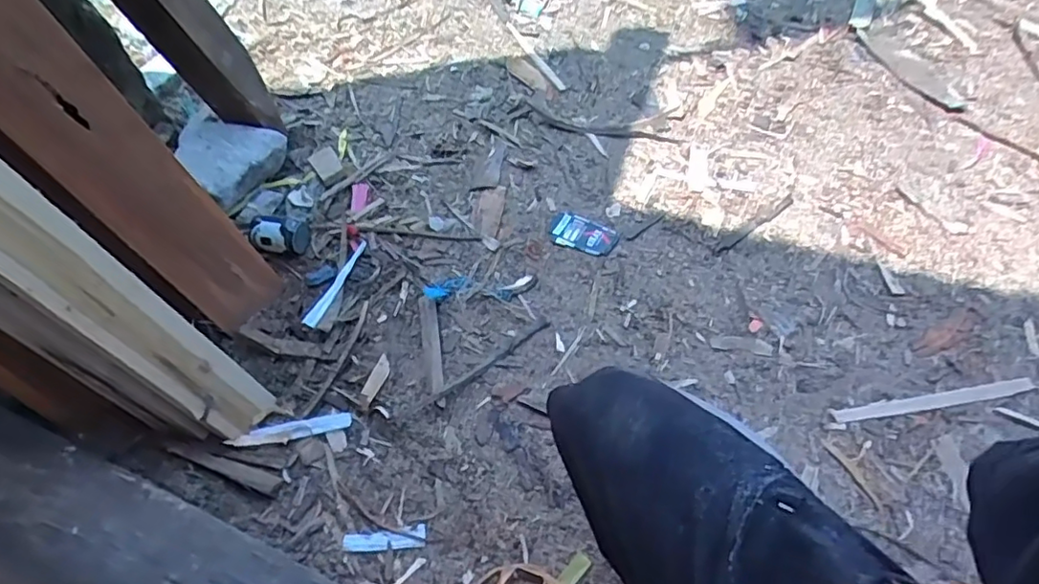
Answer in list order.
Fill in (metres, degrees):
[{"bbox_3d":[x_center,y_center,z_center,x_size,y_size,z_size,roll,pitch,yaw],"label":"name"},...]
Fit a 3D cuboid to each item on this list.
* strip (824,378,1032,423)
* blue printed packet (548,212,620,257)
[{"bbox_3d":[0.569,0.149,0.813,0.274,0.006,0.020,-6,54,-3],"label":"strip"},{"bbox_3d":[0.109,-0.101,1.018,0.116,0.011,0.062,23,58,18],"label":"blue printed packet"}]

